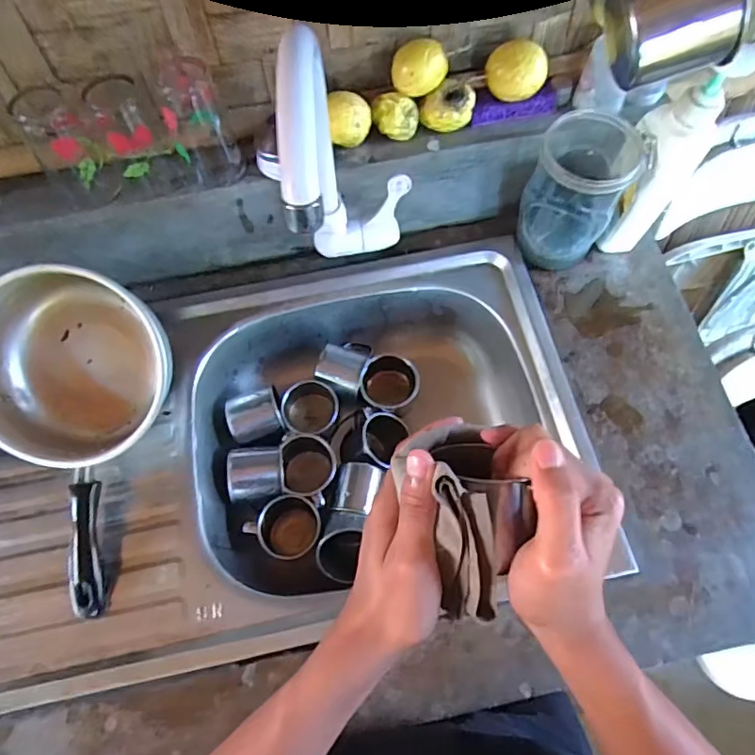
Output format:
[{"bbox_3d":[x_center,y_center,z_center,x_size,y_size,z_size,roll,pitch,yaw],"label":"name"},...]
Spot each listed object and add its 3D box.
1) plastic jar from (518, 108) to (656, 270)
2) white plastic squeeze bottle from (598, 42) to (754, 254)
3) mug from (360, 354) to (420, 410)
[{"bbox_3d":[0.218,-0.206,0.578,0.094,0.153,0.108,35,73,13],"label":"plastic jar"},{"bbox_3d":[0.293,-0.222,0.542,0.049,0.235,0.055,-1,68,0],"label":"white plastic squeeze bottle"},{"bbox_3d":[0.017,0.006,0.684,0.076,0.067,0.067,6,87,8],"label":"mug"}]

